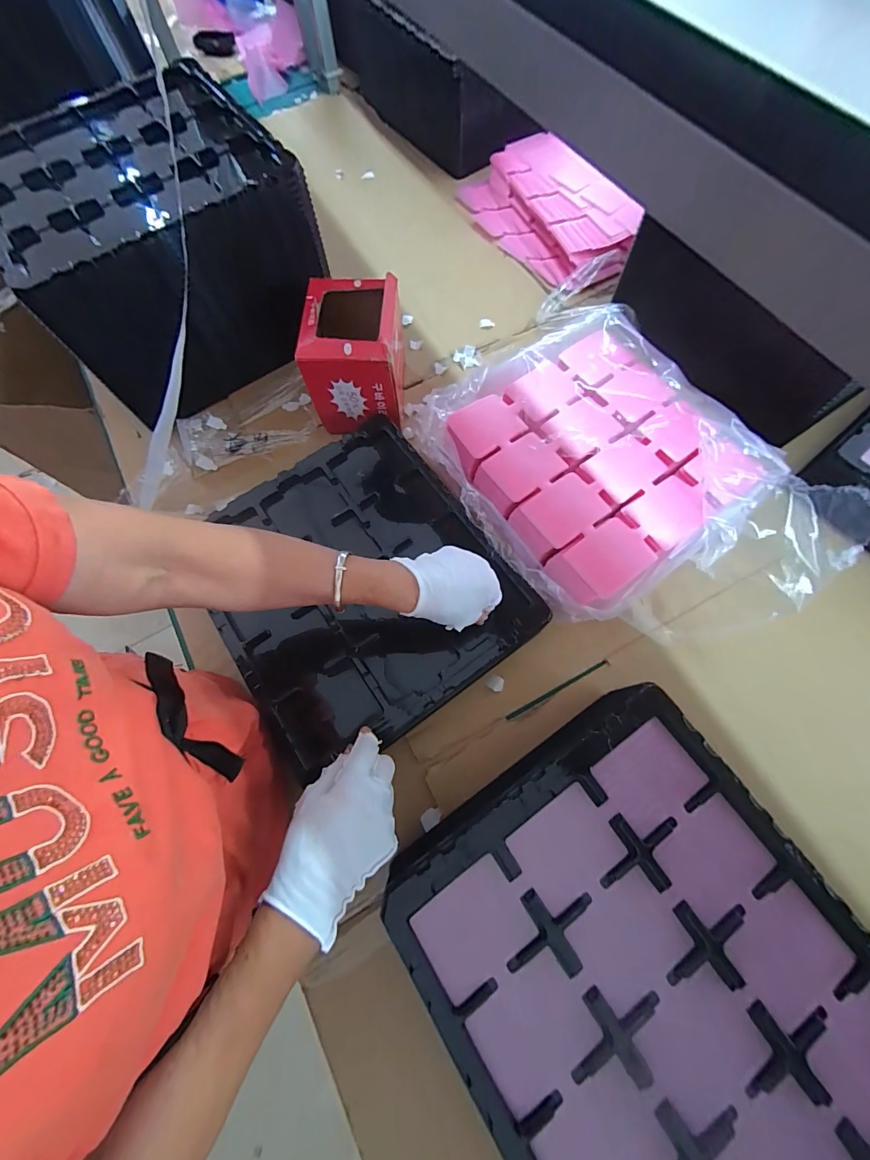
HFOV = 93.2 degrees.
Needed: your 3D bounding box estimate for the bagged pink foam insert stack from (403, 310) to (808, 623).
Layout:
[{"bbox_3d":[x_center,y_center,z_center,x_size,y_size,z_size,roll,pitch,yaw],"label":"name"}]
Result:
[{"bbox_3d":[0.212,-0.155,0.549,0.349,0.109,0.494,-33,72,-8],"label":"bagged pink foam insert stack"}]

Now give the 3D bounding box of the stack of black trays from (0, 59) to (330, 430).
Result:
[{"bbox_3d":[-0.400,-0.484,0.631,0.365,0.255,0.369,-35,73,-9],"label":"stack of black trays"}]

